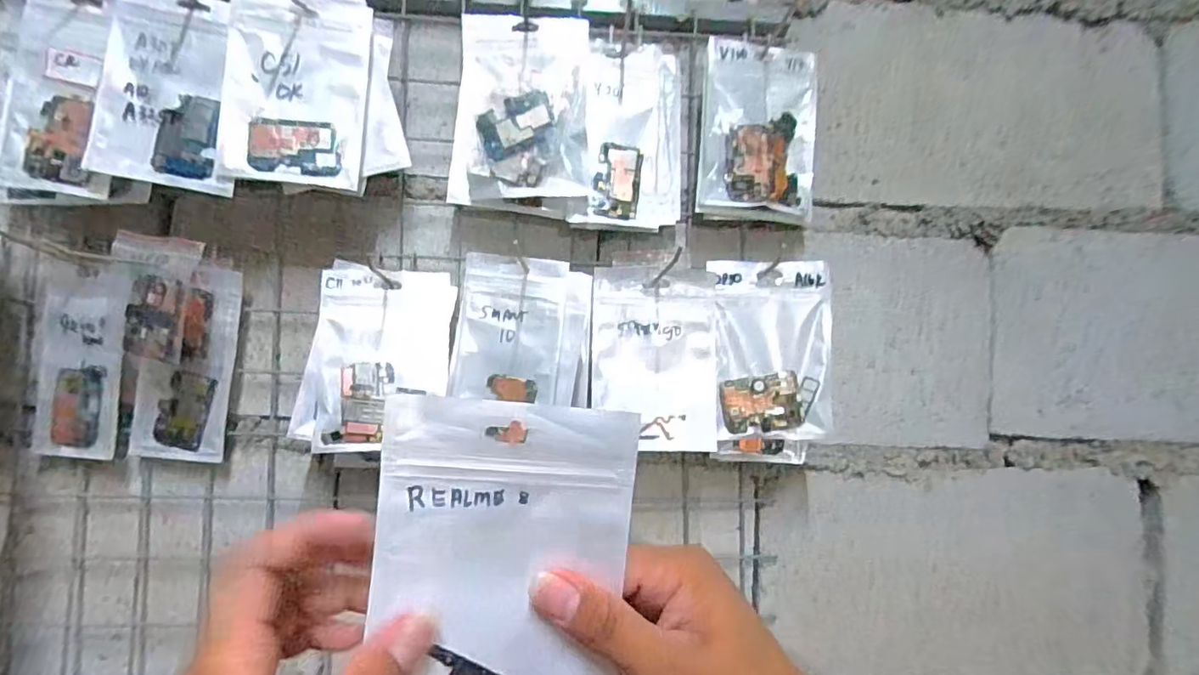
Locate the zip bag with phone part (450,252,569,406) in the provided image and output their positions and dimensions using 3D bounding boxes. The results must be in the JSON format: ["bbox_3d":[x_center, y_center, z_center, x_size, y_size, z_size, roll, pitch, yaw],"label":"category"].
[{"bbox_3d":[-0.072,-0.007,0.446,0.087,0.111,0.009,2,-2,-1],"label":"zip bag with phone part"}]

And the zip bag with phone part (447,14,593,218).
[{"bbox_3d":[-0.063,-0.193,0.483,0.122,0.162,0.044,7,-1,-5],"label":"zip bag with phone part"}]

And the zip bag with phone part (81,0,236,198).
[{"bbox_3d":[-0.341,-0.195,0.436,0.094,0.148,0.012,2,-2,-14],"label":"zip bag with phone part"}]

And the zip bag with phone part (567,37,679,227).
[{"bbox_3d":[0.032,-0.181,0.501,0.093,0.163,0.012,2,-2,-18],"label":"zip bag with phone part"}]

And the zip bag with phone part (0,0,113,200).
[{"bbox_3d":[-0.426,-0.195,0.437,0.084,0.161,0.015,2,-2,-4],"label":"zip bag with phone part"}]

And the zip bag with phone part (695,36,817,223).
[{"bbox_3d":[0.144,-0.187,0.507,0.103,0.150,0.029,2,-2,-12],"label":"zip bag with phone part"}]

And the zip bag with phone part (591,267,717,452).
[{"bbox_3d":[0.047,0.017,0.478,0.106,0.150,0.010,2,-2,-7],"label":"zip bag with phone part"}]

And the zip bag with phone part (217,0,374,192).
[{"bbox_3d":[-0.245,-0.201,0.452,0.105,0.148,0.007,2,-2,-15],"label":"zip bag with phone part"}]

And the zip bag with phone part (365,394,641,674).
[{"bbox_3d":[-0.039,0.102,0.232,0.102,0.148,0.017,2,-2,-11],"label":"zip bag with phone part"}]

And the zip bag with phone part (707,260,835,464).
[{"bbox_3d":[0.150,0.021,0.492,0.103,0.170,0.026,2,-2,1],"label":"zip bag with phone part"}]

